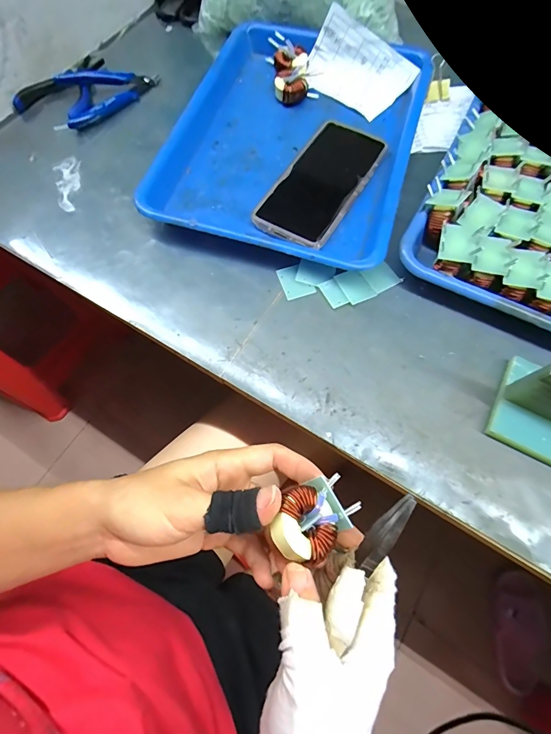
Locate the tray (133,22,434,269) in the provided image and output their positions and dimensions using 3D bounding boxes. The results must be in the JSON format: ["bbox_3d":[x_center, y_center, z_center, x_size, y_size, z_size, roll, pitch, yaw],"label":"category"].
[{"bbox_3d":[0.023,-0.256,0.395,0.249,0.029,0.322,16,70,6],"label":"tray"}]

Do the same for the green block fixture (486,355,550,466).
[{"bbox_3d":[0.215,0.028,0.268,0.066,0.066,0.075,25,72,9],"label":"green block fixture"}]

